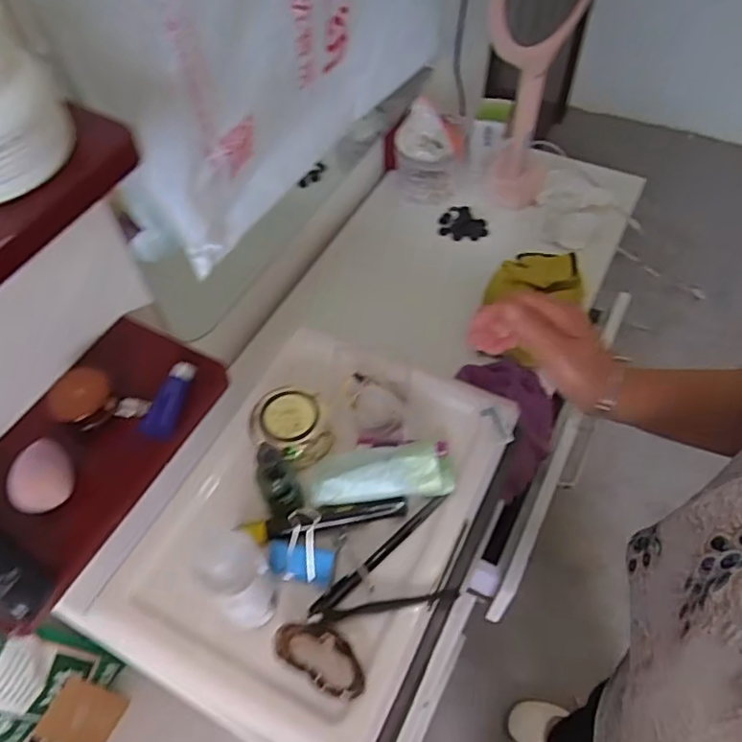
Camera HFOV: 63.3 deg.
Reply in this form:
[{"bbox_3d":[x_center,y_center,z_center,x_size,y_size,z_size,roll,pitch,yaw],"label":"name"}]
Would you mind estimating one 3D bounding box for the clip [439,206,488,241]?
[{"bbox_3d":[0.145,-0.230,0.939,0.072,0.019,0.052,7,56,7],"label":"clip"}]

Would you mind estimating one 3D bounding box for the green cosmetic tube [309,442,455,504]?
[{"bbox_3d":[0.008,0.077,0.489,0.113,0.028,0.047,-4,55,-1],"label":"green cosmetic tube"}]

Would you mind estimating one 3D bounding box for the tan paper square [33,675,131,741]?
[{"bbox_3d":[-0.325,0.391,0.678,0.007,0.084,0.076,14,70,55],"label":"tan paper square"}]

